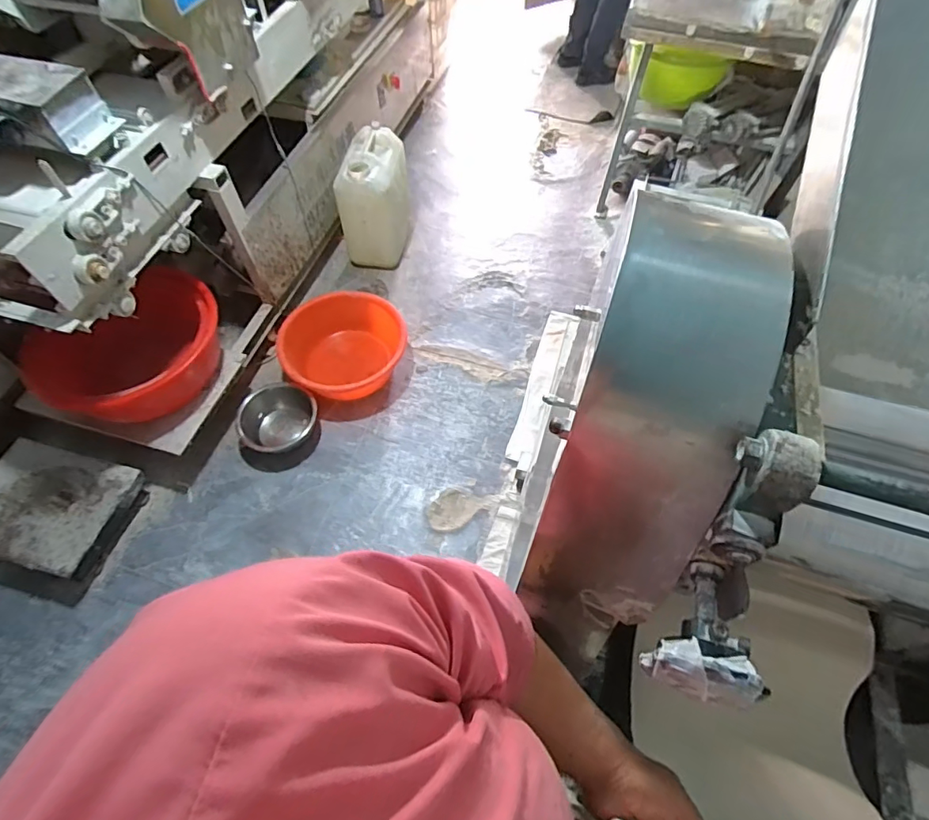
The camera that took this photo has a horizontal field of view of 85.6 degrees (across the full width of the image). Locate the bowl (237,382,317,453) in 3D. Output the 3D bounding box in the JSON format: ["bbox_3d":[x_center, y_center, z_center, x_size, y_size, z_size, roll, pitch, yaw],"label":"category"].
[{"bbox_3d":[-0.614,0.028,1.633,0.210,0.106,0.227,0,59,-1],"label":"bowl"}]

